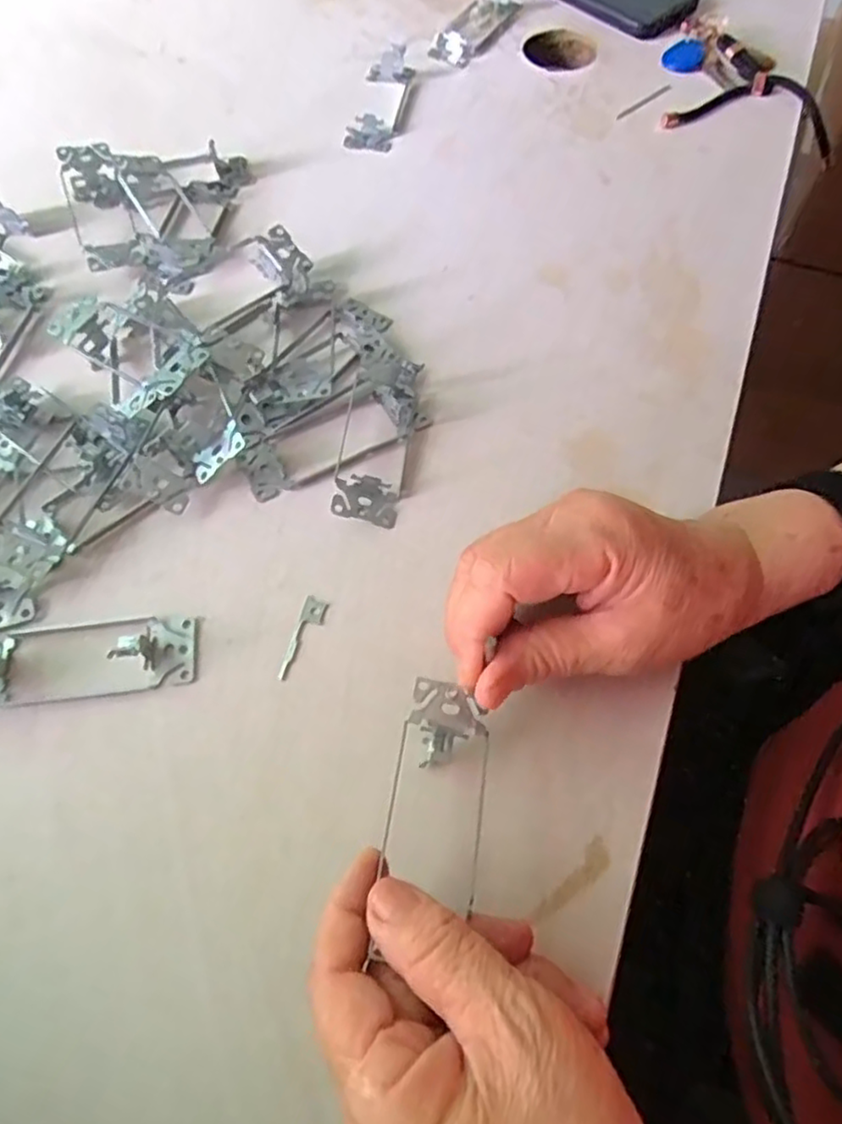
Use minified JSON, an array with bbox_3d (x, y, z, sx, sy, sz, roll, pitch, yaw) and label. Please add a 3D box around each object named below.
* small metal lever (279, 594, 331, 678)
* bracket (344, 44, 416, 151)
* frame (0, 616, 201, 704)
[{"bbox_3d":[-0.057,0.036,0.323,0.012,0.004,0.044,14,64,7],"label":"small metal lever"},{"bbox_3d":[-0.030,-0.348,0.503,0.036,0.021,0.101,8,64,4],"label":"bracket"},{"bbox_3d":[-0.160,0.042,0.310,0.107,0.020,0.037,-5,64,-2],"label":"frame"}]

